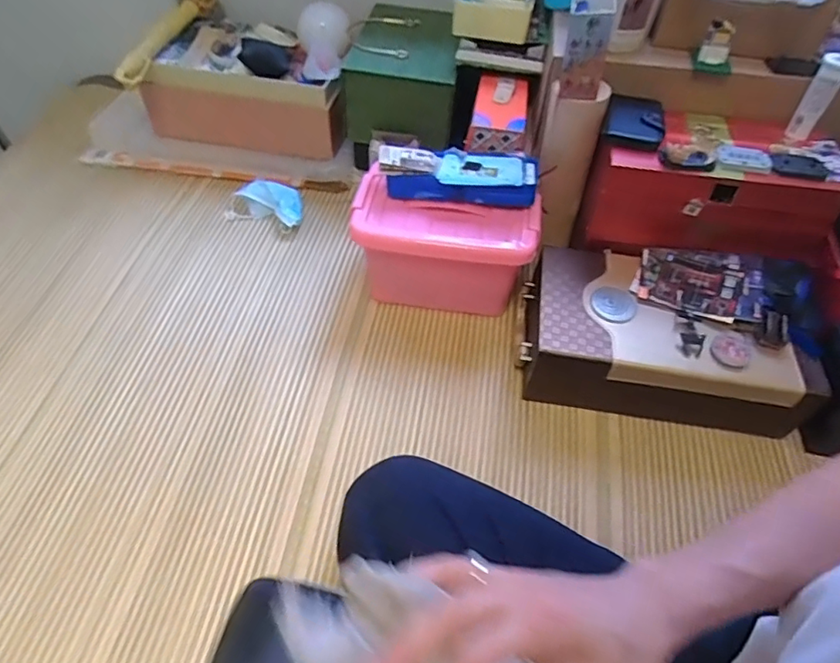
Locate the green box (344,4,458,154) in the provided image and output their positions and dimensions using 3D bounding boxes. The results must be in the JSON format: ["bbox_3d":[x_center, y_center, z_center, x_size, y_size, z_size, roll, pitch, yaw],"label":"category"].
[{"bbox_3d":[-0.021,-0.467,0.979,0.181,0.113,0.278,7,53,4],"label":"green box"}]

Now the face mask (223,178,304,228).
[{"bbox_3d":[-0.268,-0.224,0.956,0.140,0.036,0.085,12,53,8],"label":"face mask"}]

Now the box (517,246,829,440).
[{"bbox_3d":[0.320,0.015,0.741,0.346,0.112,0.213,8,53,6],"label":"box"}]

